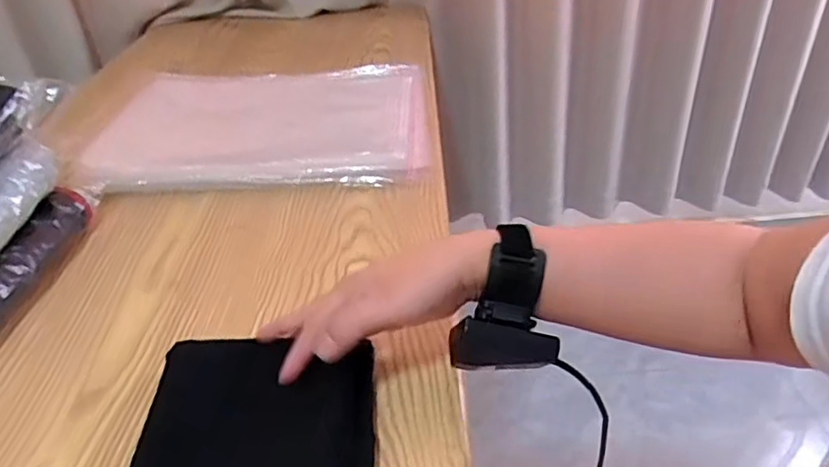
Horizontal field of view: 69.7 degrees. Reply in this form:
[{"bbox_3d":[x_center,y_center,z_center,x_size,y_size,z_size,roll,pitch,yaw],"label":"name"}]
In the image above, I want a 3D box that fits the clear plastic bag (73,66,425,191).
[{"bbox_3d":[-0.181,-0.149,0.771,0.382,0.052,0.299,-3,35,0],"label":"clear plastic bag"}]

